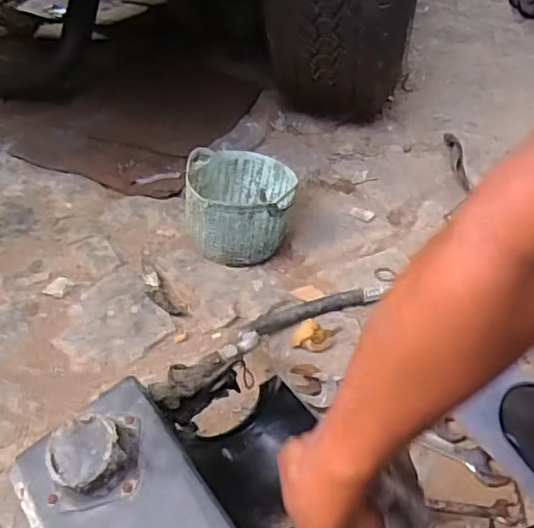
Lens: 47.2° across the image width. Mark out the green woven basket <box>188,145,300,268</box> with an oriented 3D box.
[{"bbox_3d":[-0.046,-0.094,0.997,0.158,0.131,0.182,5,40,-1],"label":"green woven basket"}]

